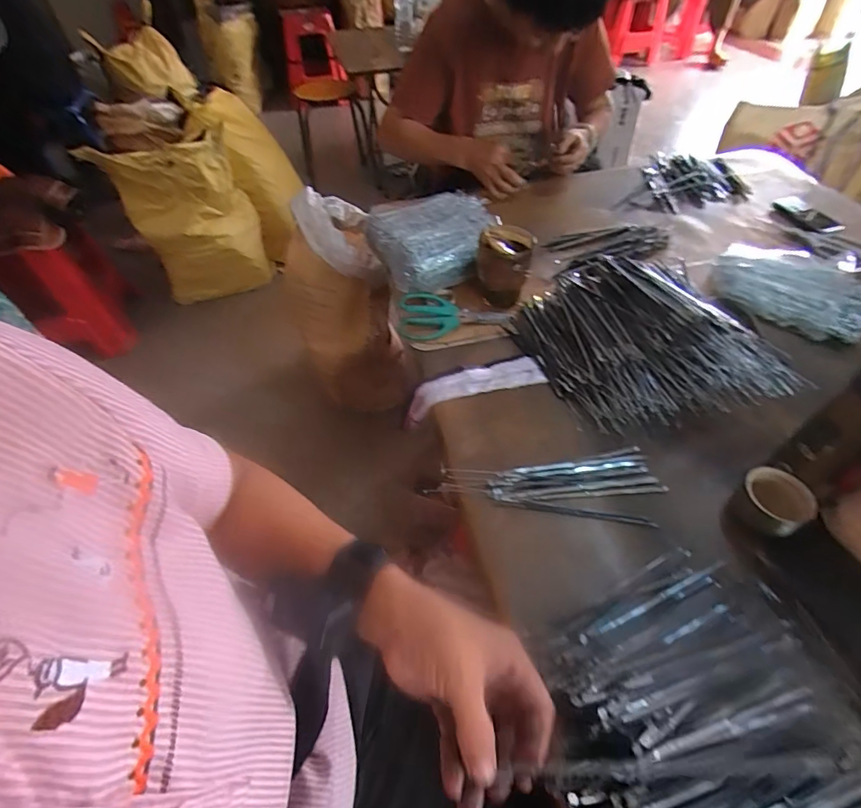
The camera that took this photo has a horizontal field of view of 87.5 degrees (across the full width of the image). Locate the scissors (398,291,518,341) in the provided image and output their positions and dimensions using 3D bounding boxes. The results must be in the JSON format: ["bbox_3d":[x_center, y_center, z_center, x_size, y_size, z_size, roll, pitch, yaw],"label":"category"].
[{"bbox_3d":[0.041,-0.144,0.727,0.180,0.022,0.086,-1,51,2],"label":"scissors"}]

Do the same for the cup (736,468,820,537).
[{"bbox_3d":[0.366,0.108,0.485,0.058,0.050,0.063,-1,51,2],"label":"cup"}]

